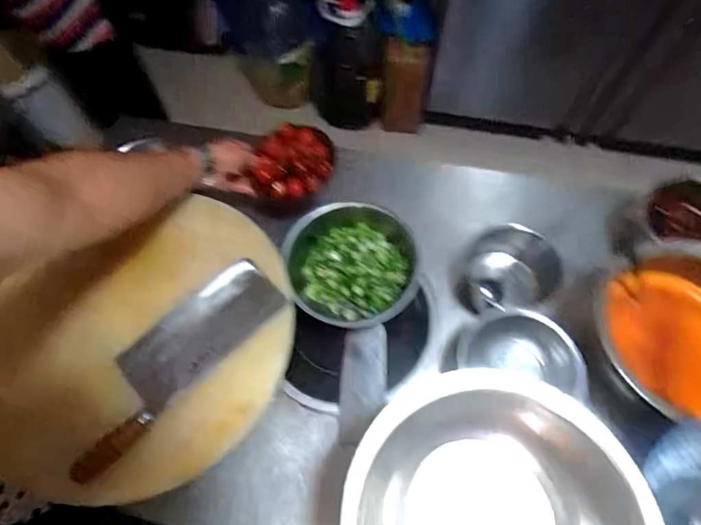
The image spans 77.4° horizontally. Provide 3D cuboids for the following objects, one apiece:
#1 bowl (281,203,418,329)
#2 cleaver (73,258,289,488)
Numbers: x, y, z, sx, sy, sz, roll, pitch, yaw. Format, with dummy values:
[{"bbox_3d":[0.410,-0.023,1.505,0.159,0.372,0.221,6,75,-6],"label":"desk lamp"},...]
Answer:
[{"bbox_3d":[0.005,0.011,0.762,0.227,0.088,0.217,-1,63,1],"label":"bowl"},{"bbox_3d":[-0.239,0.125,0.596,0.113,0.028,0.324,39,70,19],"label":"cleaver"}]

